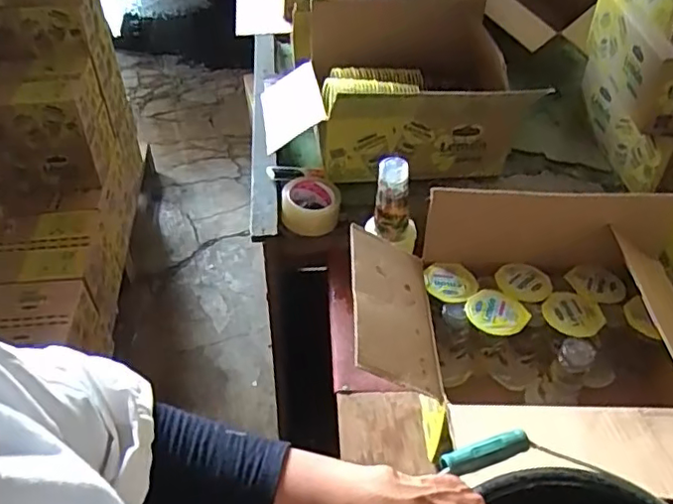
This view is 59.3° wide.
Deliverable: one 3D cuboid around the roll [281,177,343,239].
[{"bbox_3d":[-0.044,-0.084,1.016,0.099,0.043,0.114,-1,46,-3],"label":"roll"}]

